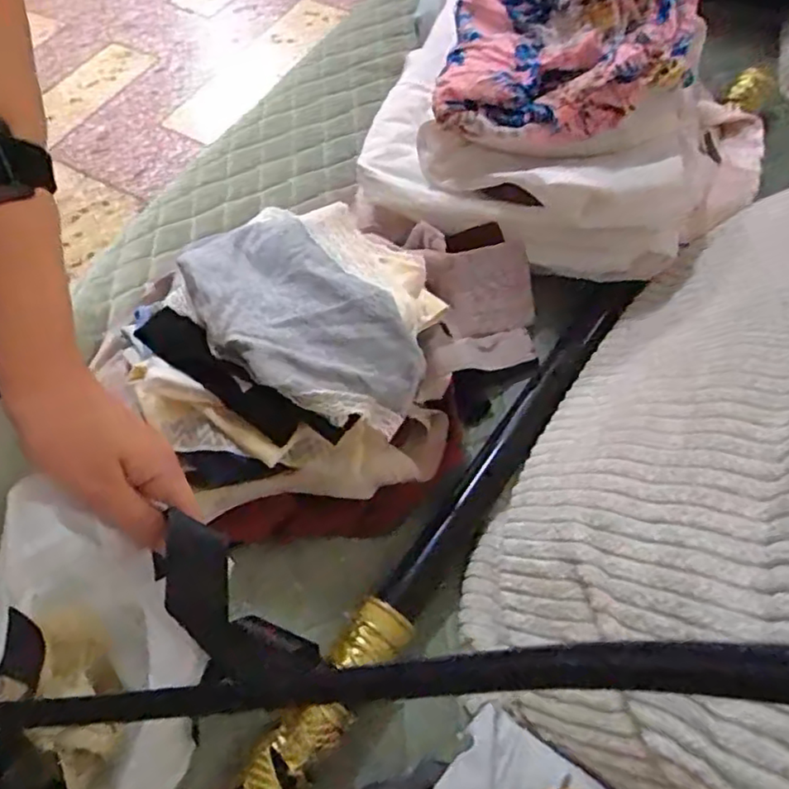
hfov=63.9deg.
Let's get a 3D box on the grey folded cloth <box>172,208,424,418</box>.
[{"bbox_3d":[-0.064,-0.051,0.414,0.169,0.038,0.101,38,69,21],"label":"grey folded cloth"}]

